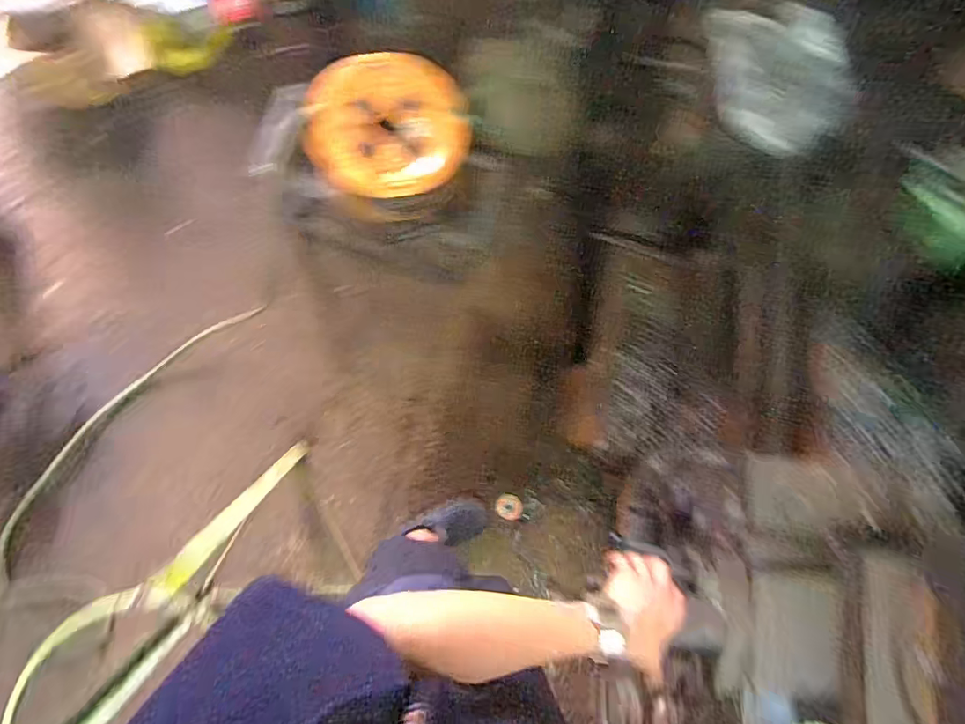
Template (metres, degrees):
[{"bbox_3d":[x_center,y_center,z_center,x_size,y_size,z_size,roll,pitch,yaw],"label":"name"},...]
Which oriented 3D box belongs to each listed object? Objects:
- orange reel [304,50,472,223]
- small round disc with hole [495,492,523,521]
[{"bbox_3d":[-0.196,-0.489,1.092,0.295,0.167,0.292,-1,113,-4],"label":"orange reel"},{"bbox_3d":[0.081,0.429,1.496,0.077,0.014,0.077,1,83,-8],"label":"small round disc with hole"}]

